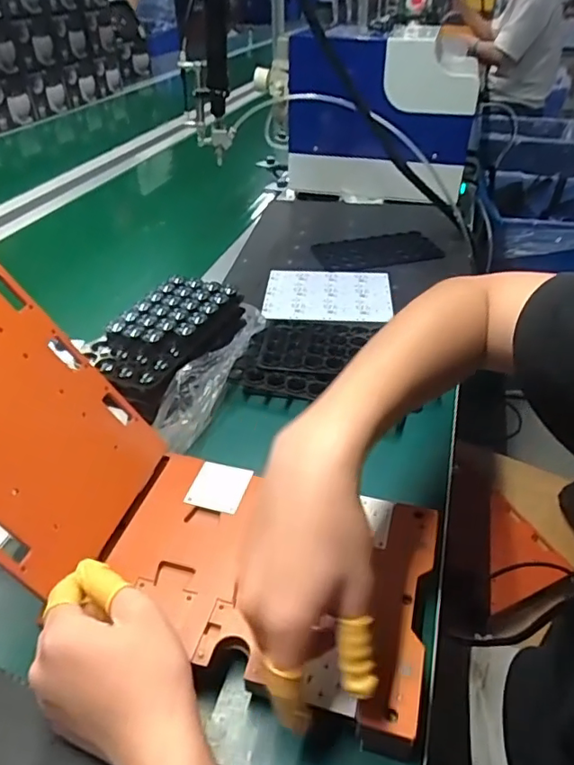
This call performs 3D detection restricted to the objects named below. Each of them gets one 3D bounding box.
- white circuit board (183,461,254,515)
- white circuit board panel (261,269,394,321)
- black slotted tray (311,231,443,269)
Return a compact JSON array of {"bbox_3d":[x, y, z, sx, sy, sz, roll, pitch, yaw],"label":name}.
[{"bbox_3d":[-0.056,0.086,0.460,0.046,0.006,0.045,10,37,14],"label":"white circuit board"},{"bbox_3d":[0.058,-0.127,0.785,0.177,0.011,0.140,3,39,7],"label":"white circuit board panel"},{"bbox_3d":[0.144,-0.215,0.889,0.190,0.014,0.095,-6,37,-7],"label":"black slotted tray"}]

